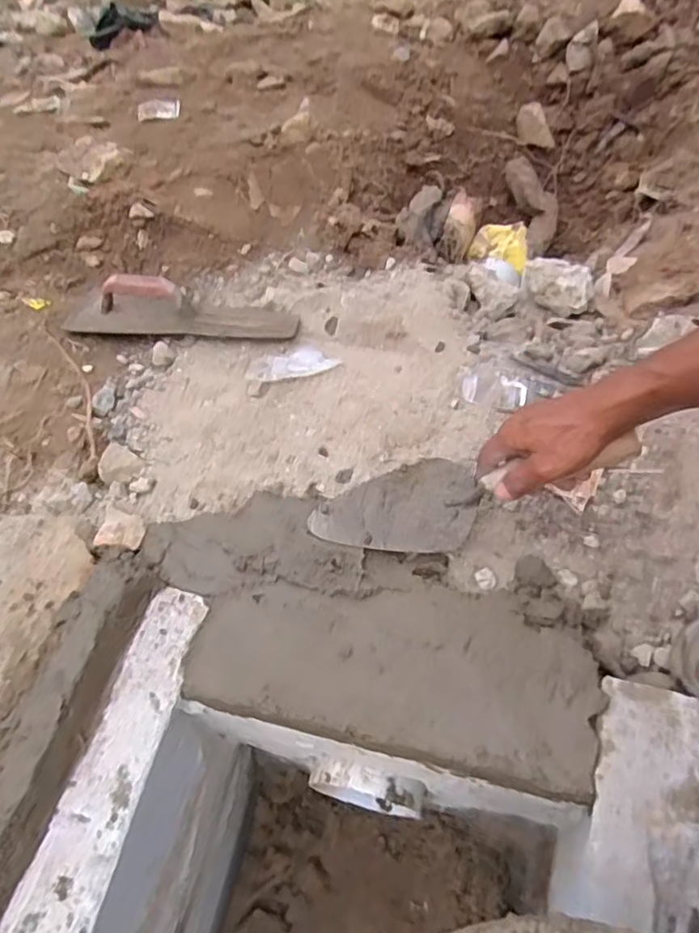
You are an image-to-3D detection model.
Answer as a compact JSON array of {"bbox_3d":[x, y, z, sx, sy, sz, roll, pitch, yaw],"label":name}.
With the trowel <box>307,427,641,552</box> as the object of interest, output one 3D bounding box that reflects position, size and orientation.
[{"bbox_3d":[0.094,0.025,0.576,0.266,0.068,0.077,-15,48,23],"label":"trowel"}]

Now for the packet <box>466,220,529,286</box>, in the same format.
[{"bbox_3d":[0.257,-0.365,1.045,0.093,0.040,0.109,13,58,15],"label":"packet"}]

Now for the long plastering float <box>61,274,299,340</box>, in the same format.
[{"bbox_3d":[-0.216,-0.209,0.787,0.294,0.058,0.081,1,55,2],"label":"long plastering float"}]

